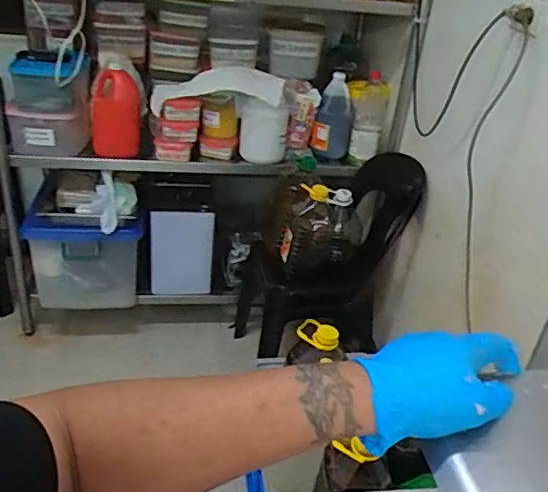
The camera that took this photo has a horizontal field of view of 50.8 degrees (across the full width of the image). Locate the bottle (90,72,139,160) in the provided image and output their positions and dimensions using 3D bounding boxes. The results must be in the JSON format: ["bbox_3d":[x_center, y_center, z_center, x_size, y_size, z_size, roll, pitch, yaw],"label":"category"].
[{"bbox_3d":[-0.470,-0.391,1.692,0.140,0.263,0.117,0,31,-12],"label":"bottle"}]

